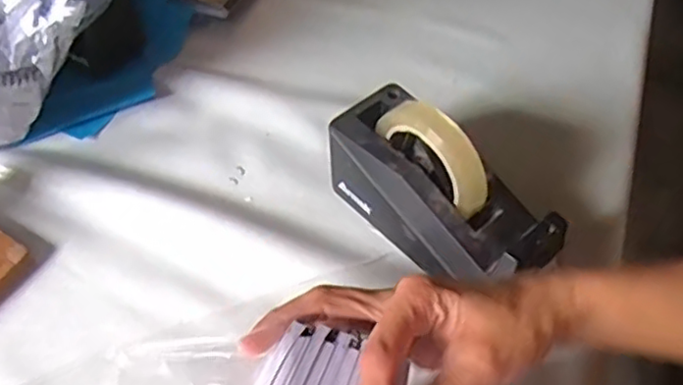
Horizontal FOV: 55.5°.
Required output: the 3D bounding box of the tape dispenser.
[{"bbox_3d":[0.082,-0.003,0.522,0.080,0.123,0.202,-35,57,-21],"label":"tape dispenser"}]

